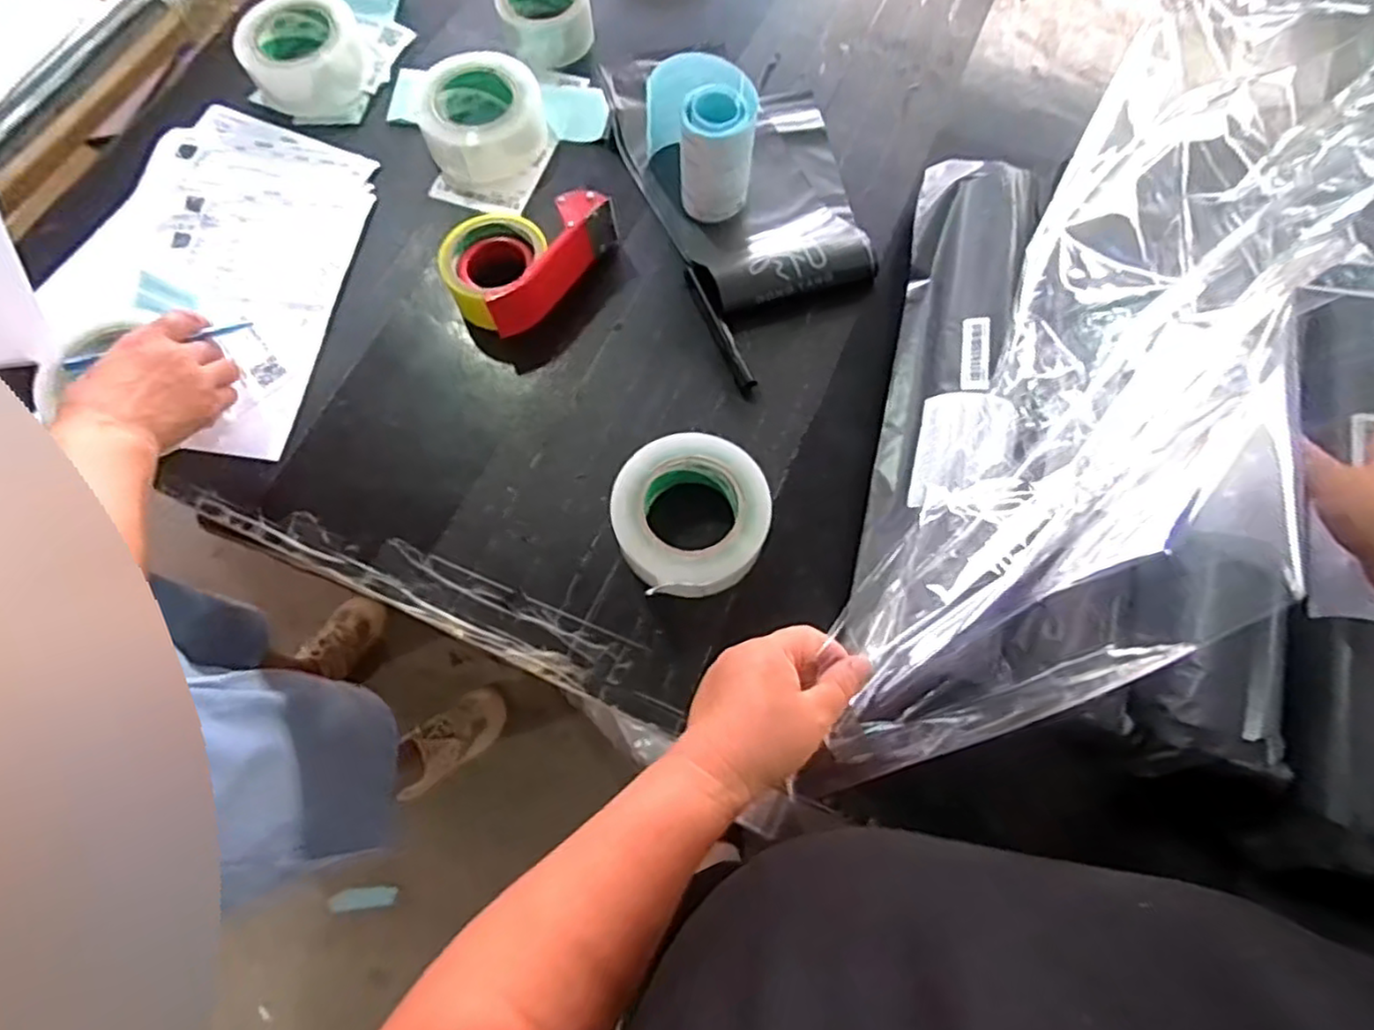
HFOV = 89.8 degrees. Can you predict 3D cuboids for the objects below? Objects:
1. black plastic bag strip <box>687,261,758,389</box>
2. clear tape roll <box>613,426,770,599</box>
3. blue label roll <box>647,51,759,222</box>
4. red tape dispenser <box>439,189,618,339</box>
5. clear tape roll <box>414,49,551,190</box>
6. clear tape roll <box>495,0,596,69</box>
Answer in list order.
[{"bbox_3d":[0.030,-0.178,0.645,0.014,0.017,0.137,-22,73,-9],"label":"black plastic bag strip"},{"bbox_3d":[0.003,0.003,0.561,0.120,0.054,0.127,1,71,-2],"label":"clear tape roll"},{"bbox_3d":[0.012,-0.355,0.658,0.097,0.116,0.093,1,71,-2],"label":"blue label roll"},{"bbox_3d":[-0.142,-0.246,0.645,0.170,0.057,0.104,-37,76,-14],"label":"red tape dispenser"},{"bbox_3d":[-0.211,-0.414,0.716,0.130,0.041,0.133,-20,73,-9],"label":"clear tape roll"},{"bbox_3d":[-0.157,-0.553,0.767,0.095,0.060,0.088,1,71,-2],"label":"clear tape roll"}]

